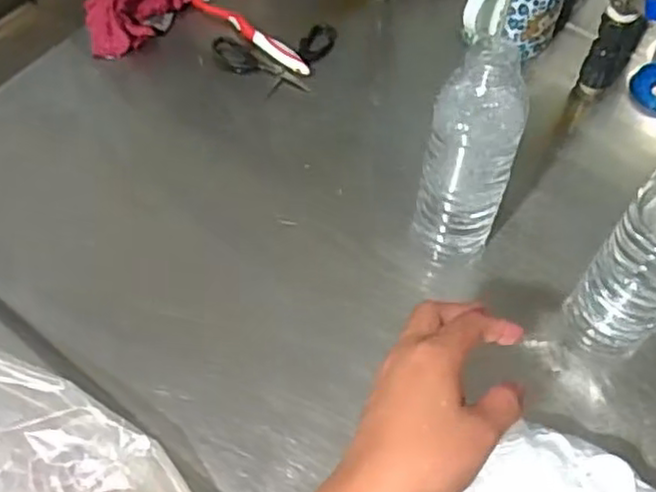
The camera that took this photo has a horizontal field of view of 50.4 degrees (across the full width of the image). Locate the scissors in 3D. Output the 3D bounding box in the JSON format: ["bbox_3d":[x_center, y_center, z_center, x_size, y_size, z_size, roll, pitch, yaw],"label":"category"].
[{"bbox_3d":[-0.048,-0.187,0.692,0.122,0.014,0.085,-8,59,-6],"label":"scissors"}]

